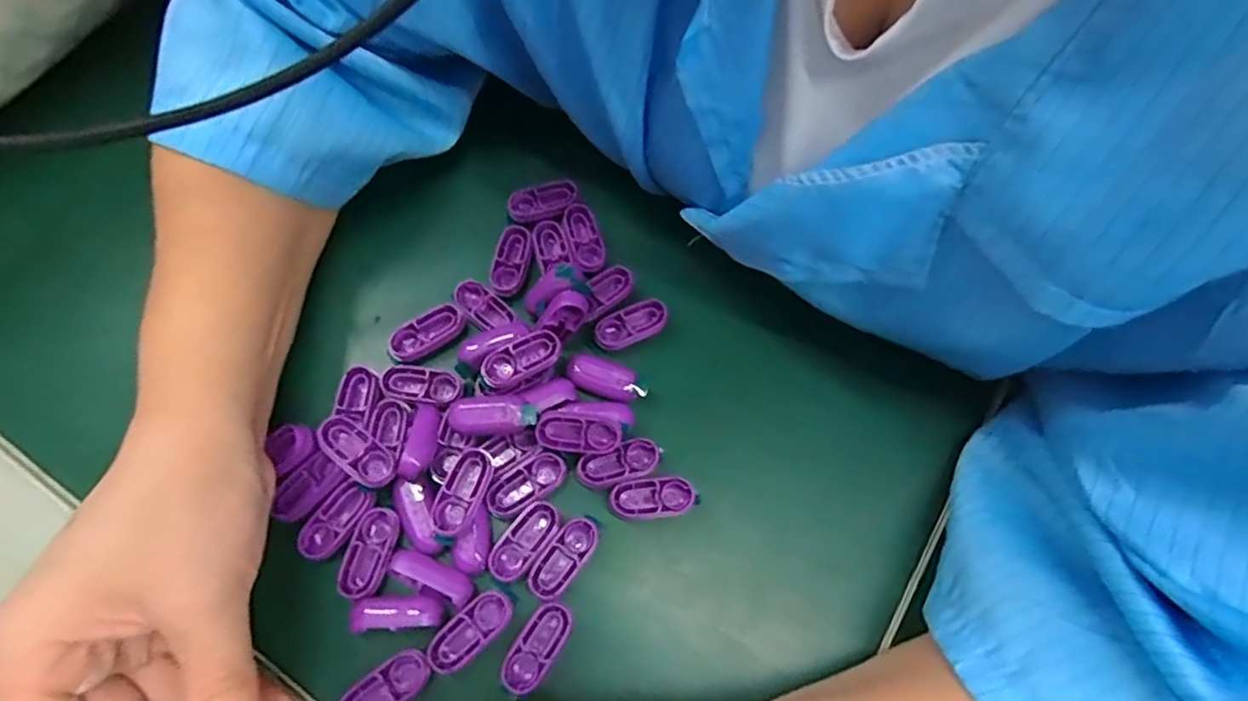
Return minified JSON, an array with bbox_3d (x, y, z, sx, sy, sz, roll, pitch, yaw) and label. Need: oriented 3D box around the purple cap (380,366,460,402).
[{"bbox_3d":[-0.087,0.015,0.268,0.032,0.007,0.014,3,70,1],"label":"purple cap"}]

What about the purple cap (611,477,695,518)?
[{"bbox_3d":[0.011,0.061,0.257,0.033,0.010,0.015,-7,70,-3],"label":"purple cap"}]

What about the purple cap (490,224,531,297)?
[{"bbox_3d":[-0.052,-0.043,0.289,0.015,0.006,0.032,10,70,3],"label":"purple cap"}]

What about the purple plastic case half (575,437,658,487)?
[{"bbox_3d":[-0.003,0.046,0.256,0.033,0.006,0.015,-20,71,-8],"label":"purple plastic case half"}]

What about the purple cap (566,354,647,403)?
[{"bbox_3d":[-0.008,0.012,0.272,0.034,0.010,0.013,23,71,8],"label":"purple cap"}]

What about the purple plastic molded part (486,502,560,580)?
[{"bbox_3d":[-0.039,0.076,0.249,0.016,0.011,0.033,36,73,12],"label":"purple plastic molded part"}]

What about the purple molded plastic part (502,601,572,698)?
[{"bbox_3d":[-0.033,0.109,0.231,0.016,0.004,0.032,32,73,10],"label":"purple molded plastic part"}]

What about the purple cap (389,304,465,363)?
[{"bbox_3d":[-0.087,-0.008,0.277,0.033,0.007,0.014,-37,74,-13],"label":"purple cap"}]

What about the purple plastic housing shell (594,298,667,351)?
[{"bbox_3d":[0.003,-0.012,0.282,0.033,0.004,0.016,-24,72,-9],"label":"purple plastic housing shell"}]

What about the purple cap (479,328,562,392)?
[{"bbox_3d":[-0.043,0.004,0.264,0.034,0.012,0.015,-30,73,-11],"label":"purple cap"}]

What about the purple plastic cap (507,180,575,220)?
[{"bbox_3d":[-0.040,-0.073,0.302,0.033,0.006,0.013,-16,71,-7],"label":"purple plastic cap"}]

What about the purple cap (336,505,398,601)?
[{"bbox_3d":[-0.099,0.078,0.243,0.017,0.006,0.033,8,70,2],"label":"purple cap"}]

